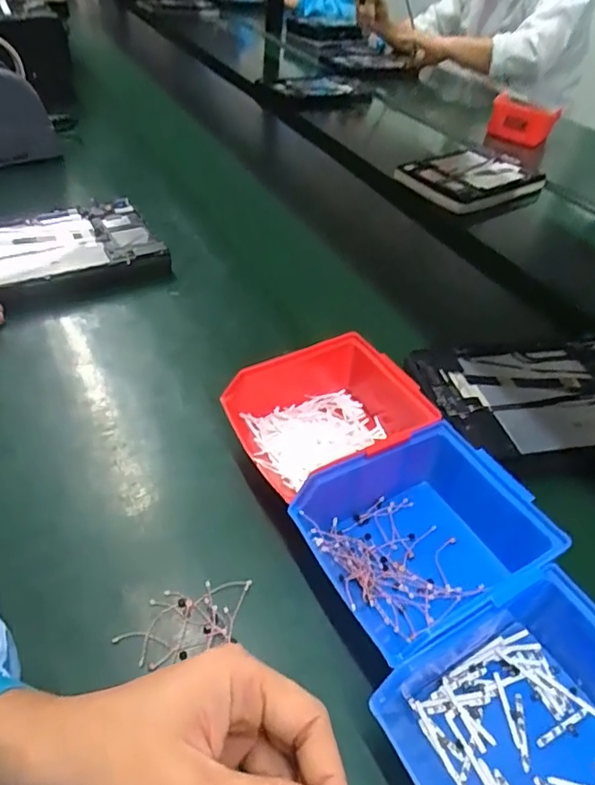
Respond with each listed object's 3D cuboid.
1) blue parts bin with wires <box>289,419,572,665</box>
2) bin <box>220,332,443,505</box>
[{"bbox_3d":[0.085,0.097,0.360,0.140,0.068,0.122,-16,48,-24],"label":"blue parts bin with wires"},{"bbox_3d":[0.035,0.022,0.439,0.161,0.066,0.118,-18,48,-26],"label":"bin"}]

